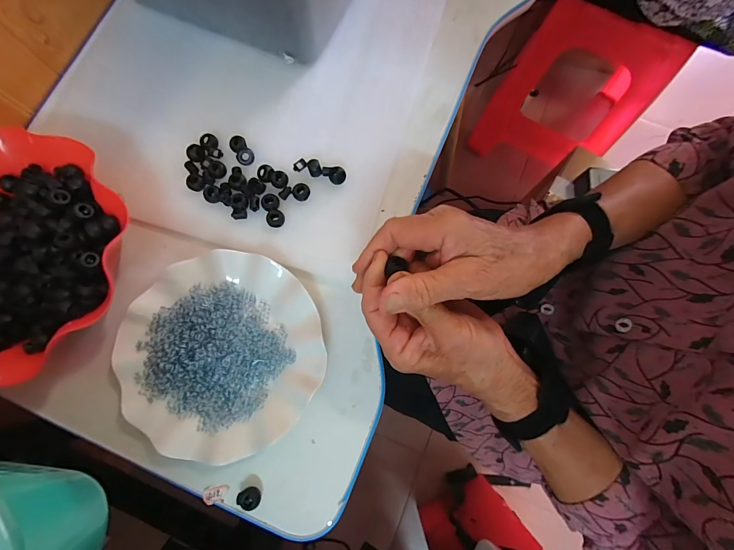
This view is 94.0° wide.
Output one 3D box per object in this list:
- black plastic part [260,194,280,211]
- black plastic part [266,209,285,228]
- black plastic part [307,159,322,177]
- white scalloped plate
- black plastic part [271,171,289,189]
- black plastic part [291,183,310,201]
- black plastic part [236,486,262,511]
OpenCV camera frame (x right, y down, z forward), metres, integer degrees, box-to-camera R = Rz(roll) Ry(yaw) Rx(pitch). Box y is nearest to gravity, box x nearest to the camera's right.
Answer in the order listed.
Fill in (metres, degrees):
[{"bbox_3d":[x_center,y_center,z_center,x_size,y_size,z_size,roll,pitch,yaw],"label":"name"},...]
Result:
[{"bbox_3d":[-0.098,-0.074,0.346,0.018,0.005,0.018,0,78,1],"label":"black plastic part"},{"bbox_3d":[-0.092,-0.057,0.343,0.017,0.009,0.018,0,78,1],"label":"black plastic part"},{"bbox_3d":[-0.054,-0.111,0.354,0.013,0.008,0.017,-20,78,-4],"label":"black plastic part"},{"bbox_3d":[-0.133,0.069,0.319,0.179,0.027,0.177,0,78,1],"label":"white scalloped plate"},{"bbox_3d":[-0.089,-0.098,0.352,0.017,0.004,0.017,0,78,1],"label":"black plastic part"},{"bbox_3d":[-0.067,-0.085,0.349,0.017,0.007,0.017,0,78,1],"label":"black plastic part"},{"bbox_3d":[-0.103,0.197,0.301,0.019,0.011,0.017,37,81,8],"label":"black plastic part"}]

